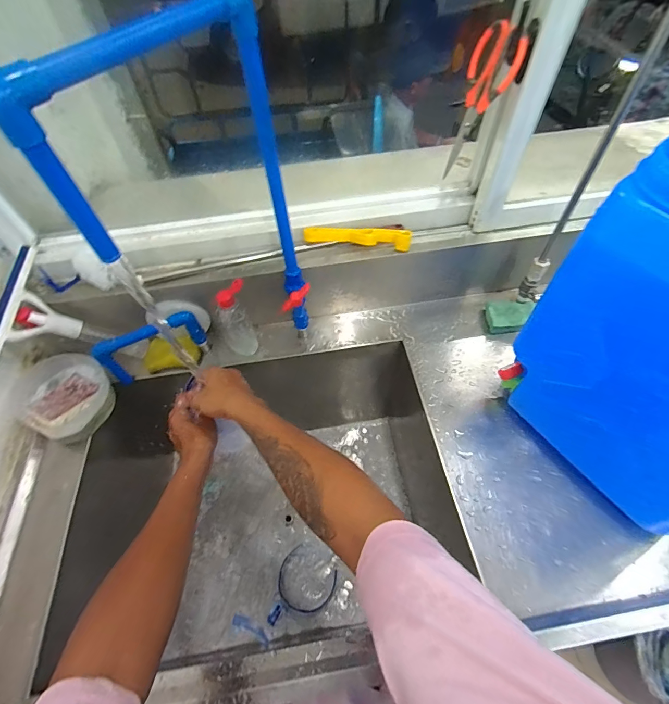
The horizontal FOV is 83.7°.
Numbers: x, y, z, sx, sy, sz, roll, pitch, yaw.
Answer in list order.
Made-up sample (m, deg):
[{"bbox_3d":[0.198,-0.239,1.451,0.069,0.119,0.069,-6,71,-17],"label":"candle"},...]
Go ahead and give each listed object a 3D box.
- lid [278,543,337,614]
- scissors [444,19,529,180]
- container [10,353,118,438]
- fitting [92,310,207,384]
[{"bbox_3d":[-0.059,0.509,0.848,0.123,0.009,0.129,-1,56,2],"label":"lid"},{"bbox_3d":[0.217,-0.381,0.576,0.023,0.195,0.086,-20,54,-36],"label":"scissors"},{"bbox_3d":[-0.479,0.079,0.672,0.136,0.063,0.144,-1,56,2],"label":"container"},{"bbox_3d":[-0.338,-0.012,0.702,0.181,0.111,0.027,-22,58,-12],"label":"fitting"}]

